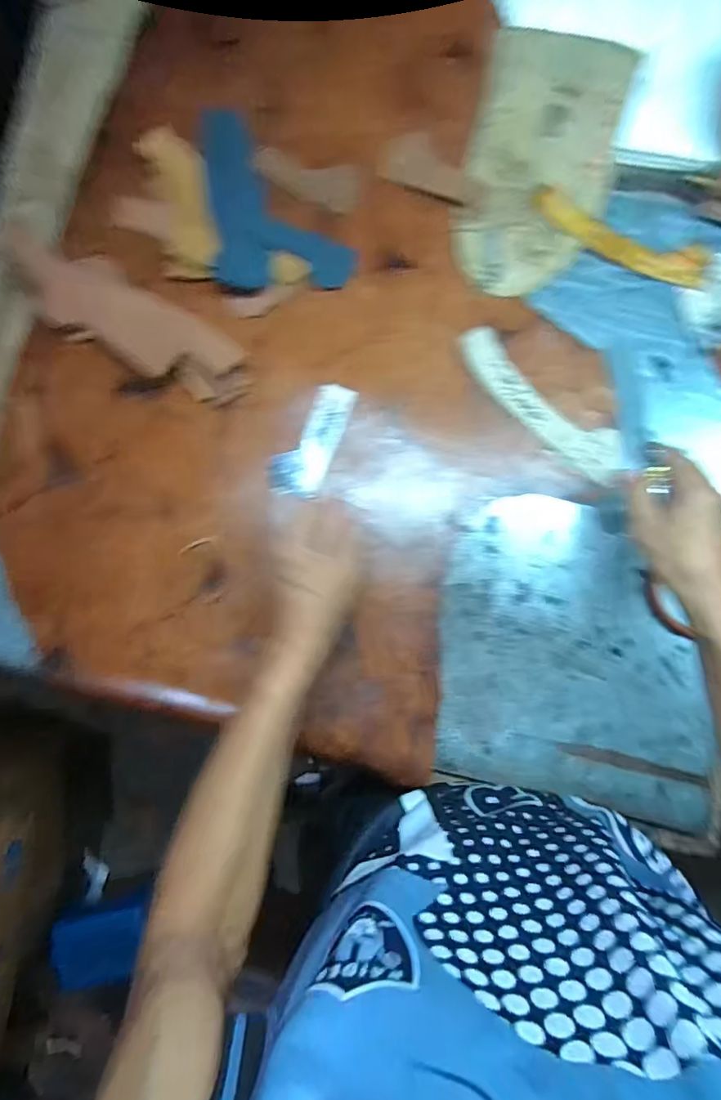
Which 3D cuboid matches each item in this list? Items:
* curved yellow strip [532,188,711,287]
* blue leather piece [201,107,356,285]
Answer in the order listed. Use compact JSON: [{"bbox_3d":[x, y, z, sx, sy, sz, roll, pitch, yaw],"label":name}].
[{"bbox_3d":[0.268,-0.324,0.528,0.188,0.008,0.041,23,87,2],"label":"curved yellow strip"},{"bbox_3d":[-0.088,-0.376,0.543,0.143,0.011,0.197,-6,85,-8],"label":"blue leather piece"}]

